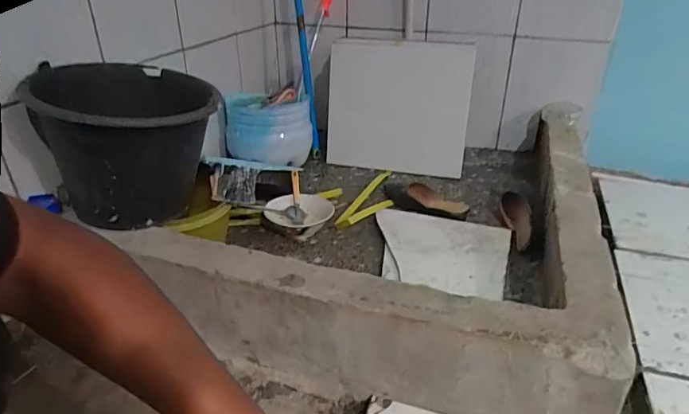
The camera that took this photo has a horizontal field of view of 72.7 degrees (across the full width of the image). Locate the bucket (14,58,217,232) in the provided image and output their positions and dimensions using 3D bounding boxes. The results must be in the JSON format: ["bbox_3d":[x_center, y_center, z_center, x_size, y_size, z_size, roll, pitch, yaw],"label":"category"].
[{"bbox_3d":[-0.362,-0.117,0.815,0.264,0.230,0.279,0,29,0],"label":"bucket"}]

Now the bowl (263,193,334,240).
[{"bbox_3d":[-0.097,0.024,1.062,0.142,0.060,0.137,0,29,0],"label":"bowl"}]

